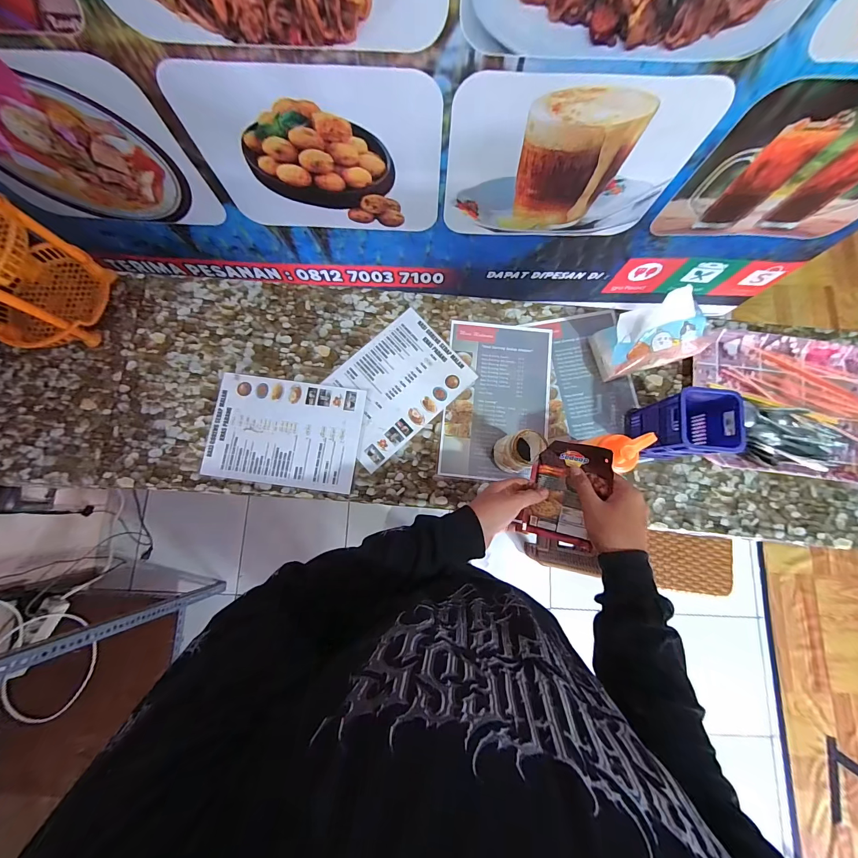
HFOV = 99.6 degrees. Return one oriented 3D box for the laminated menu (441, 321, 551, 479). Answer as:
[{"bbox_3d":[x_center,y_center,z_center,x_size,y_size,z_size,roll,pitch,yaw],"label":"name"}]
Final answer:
[{"bbox_3d":[0.141,-0.060,0.748,0.211,0.007,0.323,5,81,0],"label":"laminated menu"}]

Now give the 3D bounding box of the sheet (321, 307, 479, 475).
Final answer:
[{"bbox_3d":[-0.073,-0.085,0.747,0.286,0.004,0.207,-43,85,-8],"label":"sheet"}]

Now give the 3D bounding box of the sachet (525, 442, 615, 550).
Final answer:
[{"bbox_3d":[0.199,0.091,0.526,0.106,0.019,0.140,11,84,38],"label":"sachet"}]

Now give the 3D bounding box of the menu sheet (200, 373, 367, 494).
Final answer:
[{"bbox_3d":[-0.287,0.006,0.730,0.294,0.006,0.207,8,81,0],"label":"menu sheet"}]

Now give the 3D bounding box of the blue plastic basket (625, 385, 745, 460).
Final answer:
[{"bbox_3d":[0.449,-0.001,0.655,0.098,0.165,0.099,2,79,0],"label":"blue plastic basket"}]

